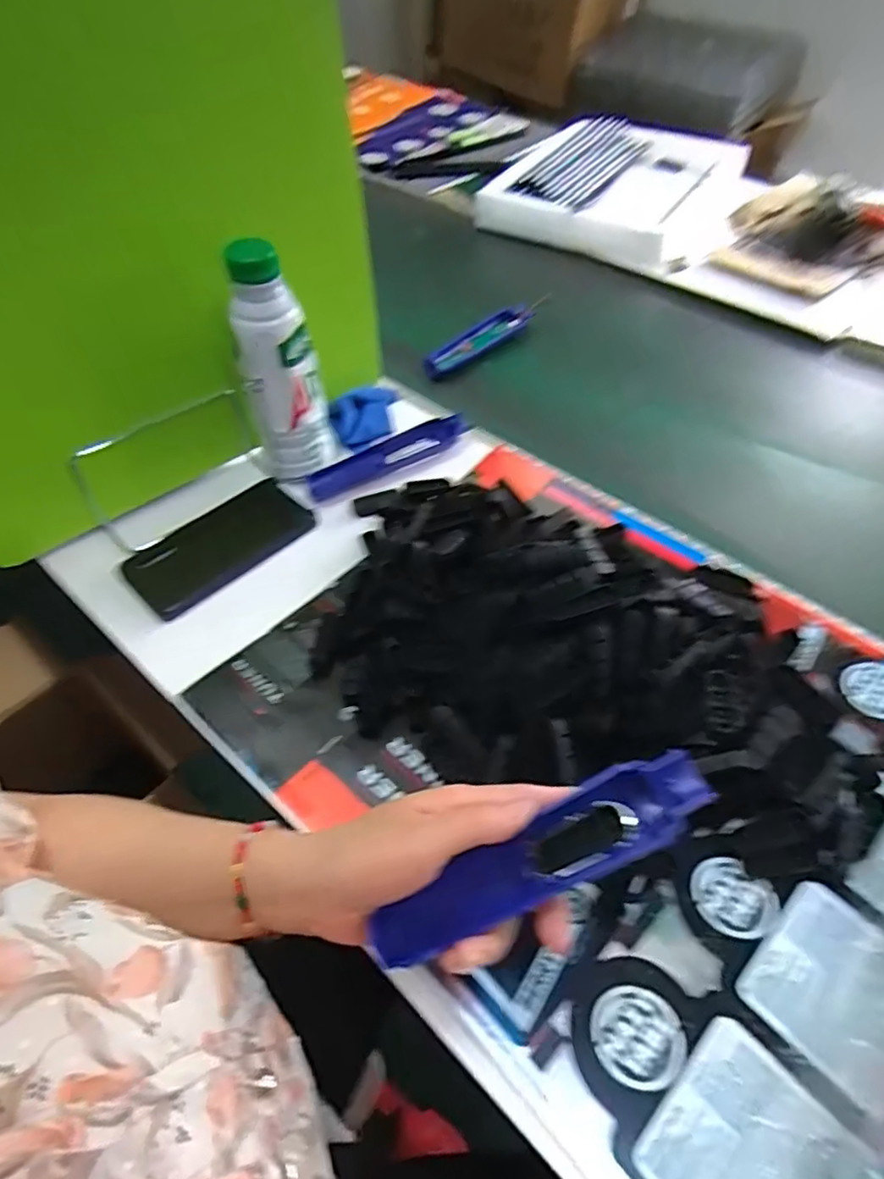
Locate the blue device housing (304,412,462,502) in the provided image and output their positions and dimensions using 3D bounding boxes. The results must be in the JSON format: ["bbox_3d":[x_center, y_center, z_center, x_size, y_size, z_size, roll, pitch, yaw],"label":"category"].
[{"bbox_3d":[-0.050,-0.128,0.608,0.165,0.014,0.036,-27,55,-17],"label":"blue device housing"}]

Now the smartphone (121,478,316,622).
[{"bbox_3d":[-0.188,-0.038,0.542,0.148,0.013,0.075,-39,59,-25],"label":"smartphone"}]

